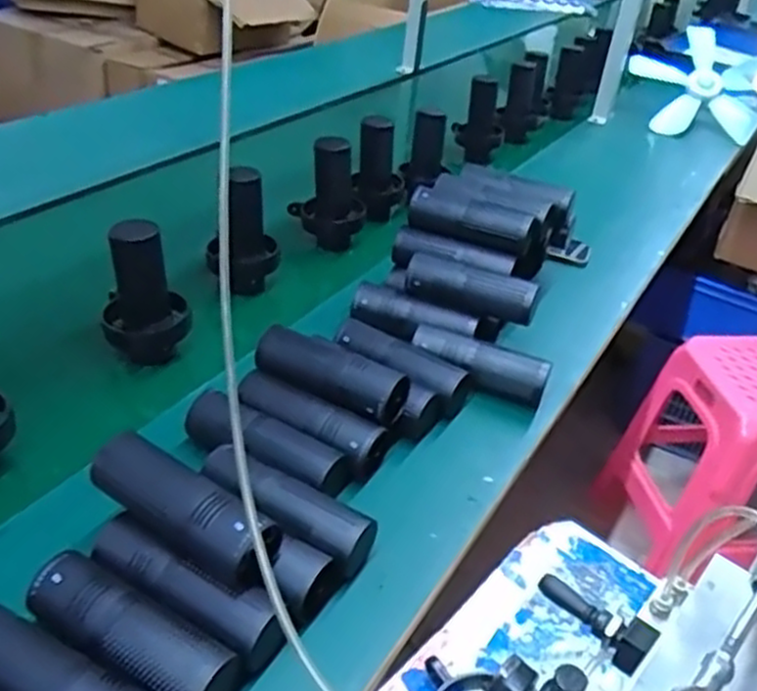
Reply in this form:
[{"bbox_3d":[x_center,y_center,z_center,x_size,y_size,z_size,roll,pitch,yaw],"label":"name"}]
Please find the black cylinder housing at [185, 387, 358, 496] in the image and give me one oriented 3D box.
[{"bbox_3d":[-0.112,0.100,0.725,0.168,0.046,0.058,23,38,21],"label":"black cylinder housing"}]

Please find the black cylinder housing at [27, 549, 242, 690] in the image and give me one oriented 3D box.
[{"bbox_3d":[-0.183,0.216,0.544,0.161,0.049,0.057,21,37,19],"label":"black cylinder housing"}]

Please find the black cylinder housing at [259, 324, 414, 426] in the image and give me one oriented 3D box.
[{"bbox_3d":[-0.052,0.027,0.770,0.161,0.047,0.060,21,37,18],"label":"black cylinder housing"}]

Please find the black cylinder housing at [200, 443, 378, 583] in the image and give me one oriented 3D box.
[{"bbox_3d":[-0.084,0.145,0.659,0.165,0.048,0.063,24,38,22],"label":"black cylinder housing"}]

